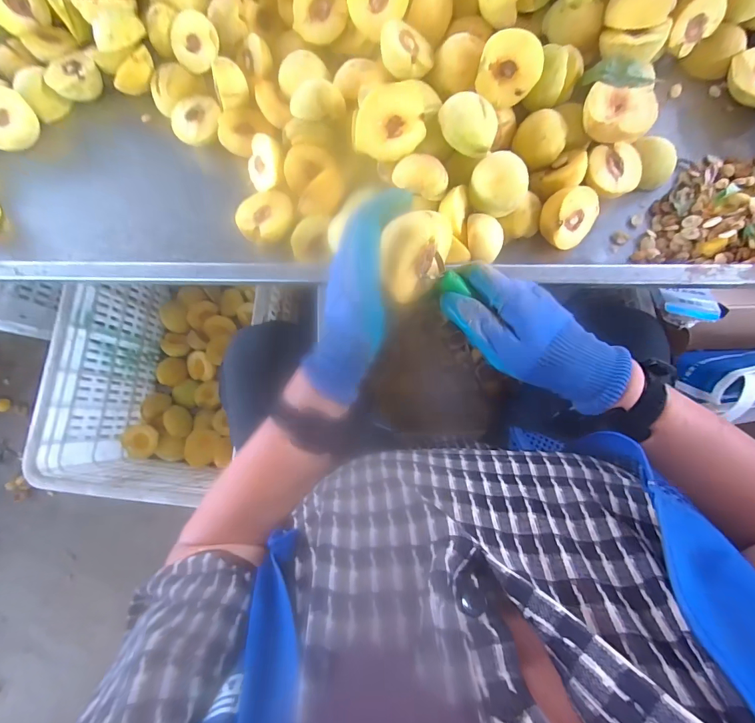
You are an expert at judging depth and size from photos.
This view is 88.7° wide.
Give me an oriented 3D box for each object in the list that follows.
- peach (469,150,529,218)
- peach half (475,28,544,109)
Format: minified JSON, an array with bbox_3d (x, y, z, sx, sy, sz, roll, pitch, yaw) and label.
[{"bbox_3d":[0.136,-0.195,0.435,0.061,0.045,0.054,17,83,6],"label":"peach"},{"bbox_3d":[0.154,-0.341,0.449,0.066,0.068,0.038,19,45,5],"label":"peach half"}]

